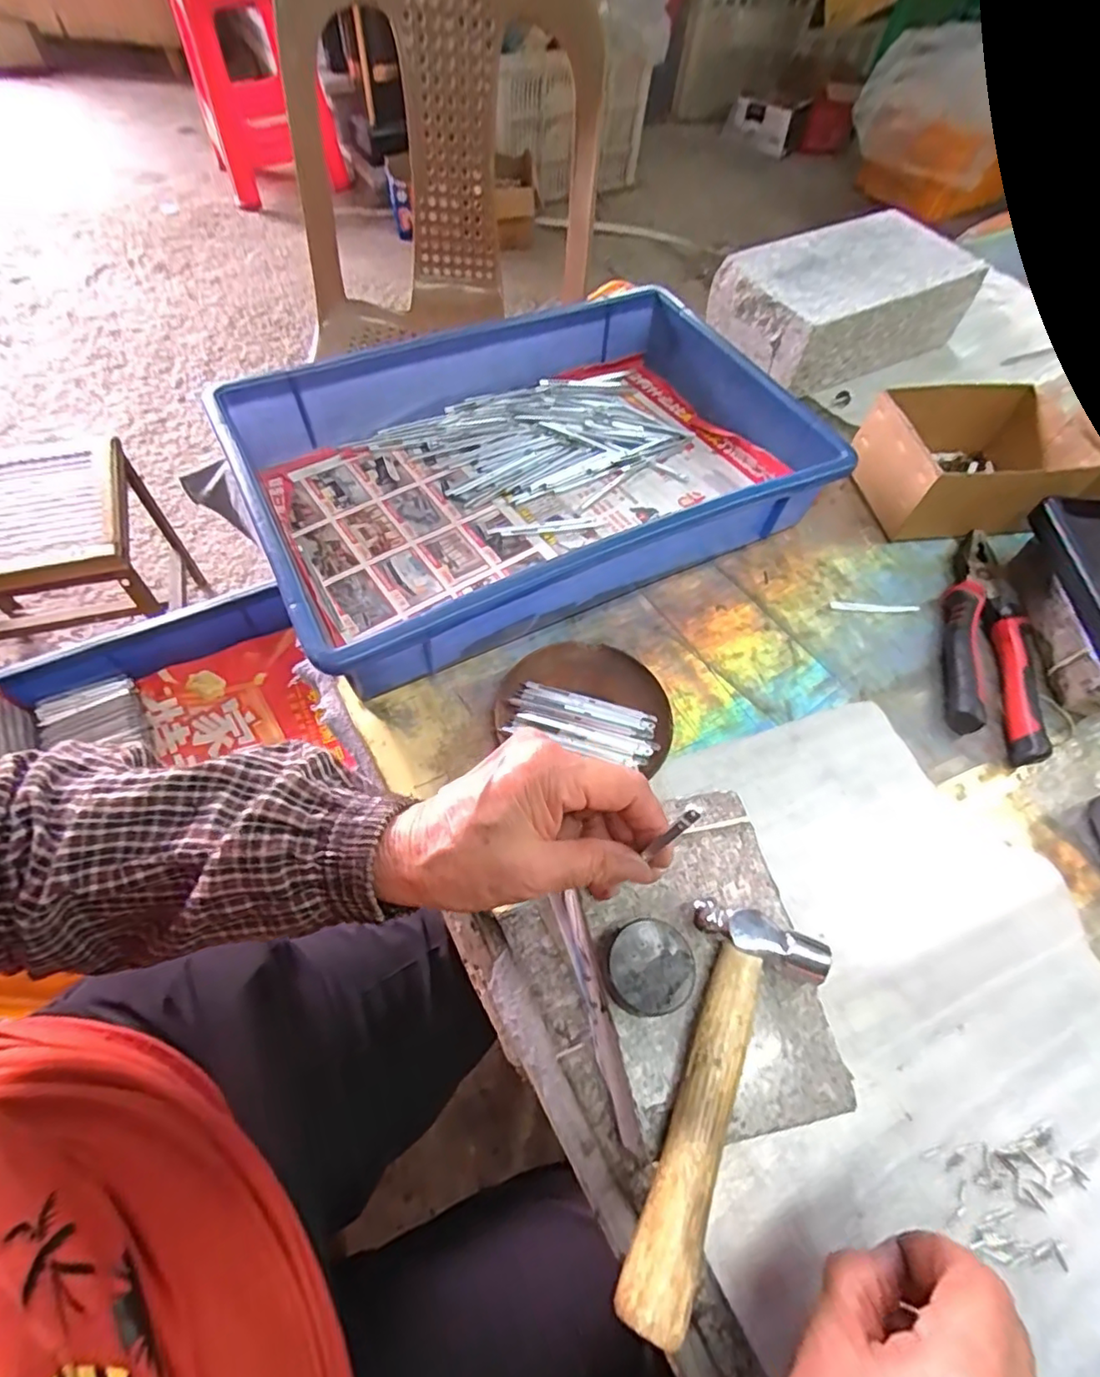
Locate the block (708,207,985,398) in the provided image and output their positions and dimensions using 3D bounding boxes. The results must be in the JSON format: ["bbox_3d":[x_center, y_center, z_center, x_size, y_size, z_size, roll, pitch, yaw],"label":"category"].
[{"bbox_3d":[0.307,-0.412,0.630,0.246,0.079,0.140,-24,64,-17],"label":"block"}]

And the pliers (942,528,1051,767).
[{"bbox_3d":[0.335,-0.041,0.454,0.056,0.022,0.206,18,60,6],"label":"pliers"}]

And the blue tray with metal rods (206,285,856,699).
[{"bbox_3d":[-0.012,-0.181,0.483,0.420,0.077,0.279,-23,64,-16],"label":"blue tray with metal rods"}]

